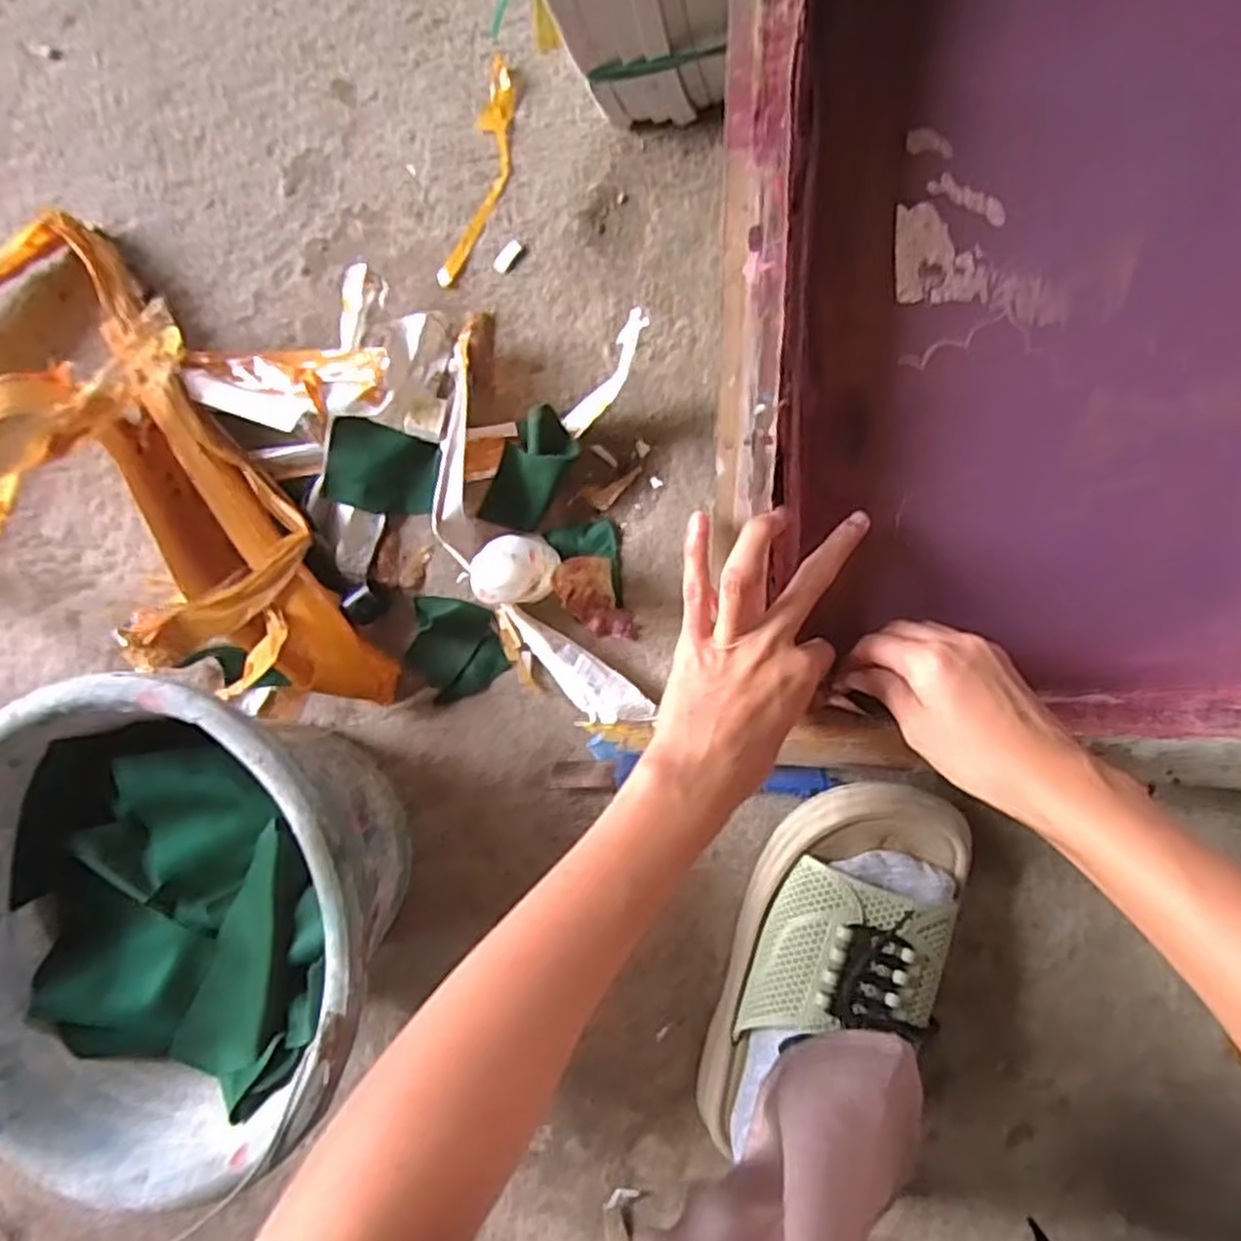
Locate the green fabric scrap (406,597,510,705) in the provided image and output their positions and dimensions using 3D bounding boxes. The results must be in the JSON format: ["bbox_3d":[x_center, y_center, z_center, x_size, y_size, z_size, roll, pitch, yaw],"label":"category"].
[{"bbox_3d":[-0.107,0.016,0.480,0.062,0.022,0.066,-18,89,8],"label":"green fabric scrap"}]

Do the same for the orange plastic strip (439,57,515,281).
[{"bbox_3d":[-0.085,-0.278,0.477,0.027,0.008,0.138,16,94,7],"label":"orange plastic strip"}]

